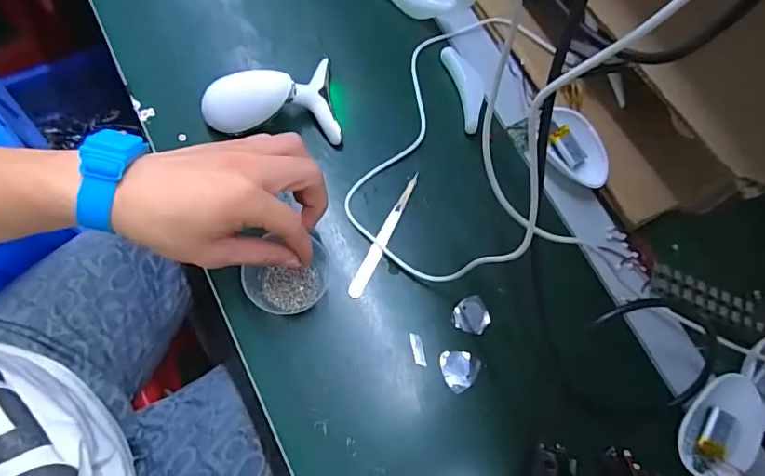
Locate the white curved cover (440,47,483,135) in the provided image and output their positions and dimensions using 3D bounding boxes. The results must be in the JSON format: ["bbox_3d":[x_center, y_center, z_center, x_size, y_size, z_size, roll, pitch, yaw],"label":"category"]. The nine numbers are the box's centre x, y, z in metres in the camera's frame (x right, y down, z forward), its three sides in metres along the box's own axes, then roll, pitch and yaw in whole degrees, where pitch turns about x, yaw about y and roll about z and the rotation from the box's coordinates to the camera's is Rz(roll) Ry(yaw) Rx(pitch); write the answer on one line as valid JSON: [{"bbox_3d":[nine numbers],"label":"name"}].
[{"bbox_3d":[0.080,-0.141,0.490,0.027,0.017,0.084,-14,73,-11],"label":"white curved cover"}]

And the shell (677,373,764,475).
[{"bbox_3d":[0.264,0.147,0.403,0.083,0.019,0.049,-40,79,-17],"label":"shell"}]

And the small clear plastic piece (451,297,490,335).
[{"bbox_3d":[0.075,0.064,0.434,0.030,0.004,0.031,2,71,-5],"label":"small clear plastic piece"}]

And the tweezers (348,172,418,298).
[{"bbox_3d":[0.003,-0.005,0.449,0.012,0.004,0.124,27,70,4],"label":"tweezers"}]

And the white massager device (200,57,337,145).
[{"bbox_3d":[-0.098,-0.119,0.452,0.116,0.039,0.079,-10,72,-8],"label":"white massager device"}]

